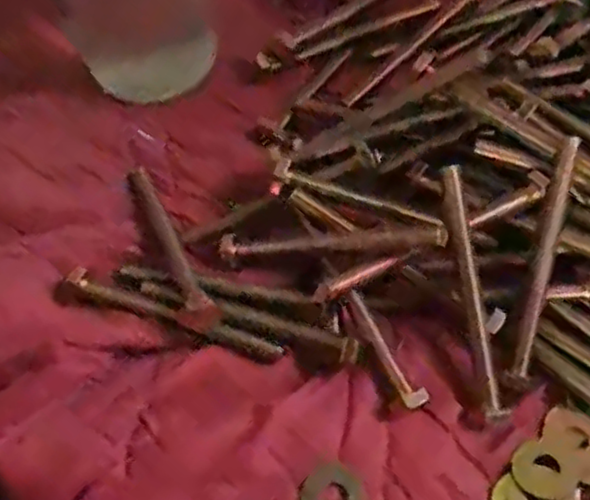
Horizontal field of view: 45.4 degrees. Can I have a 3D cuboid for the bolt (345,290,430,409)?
[{"bbox_3d":[0.036,0.039,0.285,0.009,0.007,0.052,-28,61,-11],"label":"bolt"}]

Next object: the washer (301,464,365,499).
[{"bbox_3d":[0.015,0.094,0.268,0.024,0.004,0.023,3,68,-7],"label":"washer"}]

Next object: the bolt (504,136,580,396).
[{"bbox_3d":[0.102,0.007,0.290,0.008,0.007,0.105,13,90,12],"label":"bolt"}]

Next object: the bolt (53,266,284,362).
[{"bbox_3d":[-0.054,0.030,0.297,0.097,0.014,0.017,18,63,14],"label":"bolt"}]

